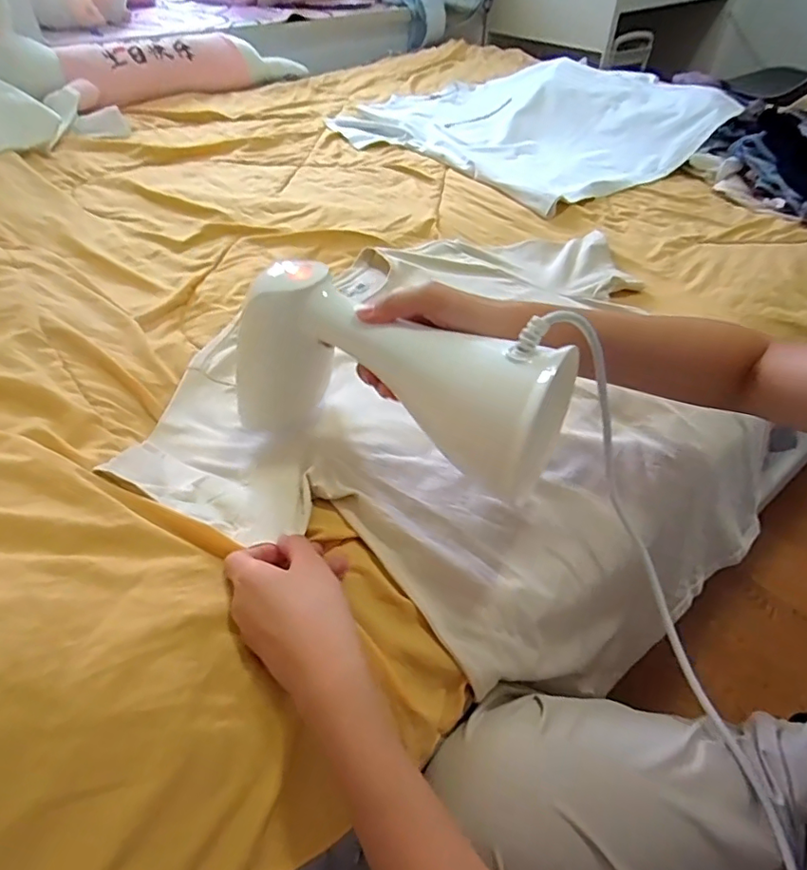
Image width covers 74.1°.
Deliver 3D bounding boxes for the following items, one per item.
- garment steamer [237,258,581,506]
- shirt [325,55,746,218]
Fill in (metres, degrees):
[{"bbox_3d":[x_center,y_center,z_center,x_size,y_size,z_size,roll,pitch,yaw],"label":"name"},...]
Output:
[{"bbox_3d":[-0.002,-0.033,0.429,0.247,0.162,0.102,22,50,18],"label":"garment steamer"},{"bbox_3d":[0.233,-0.647,1.069,0.537,0.100,0.680,-33,54,-29],"label":"shirt"}]

